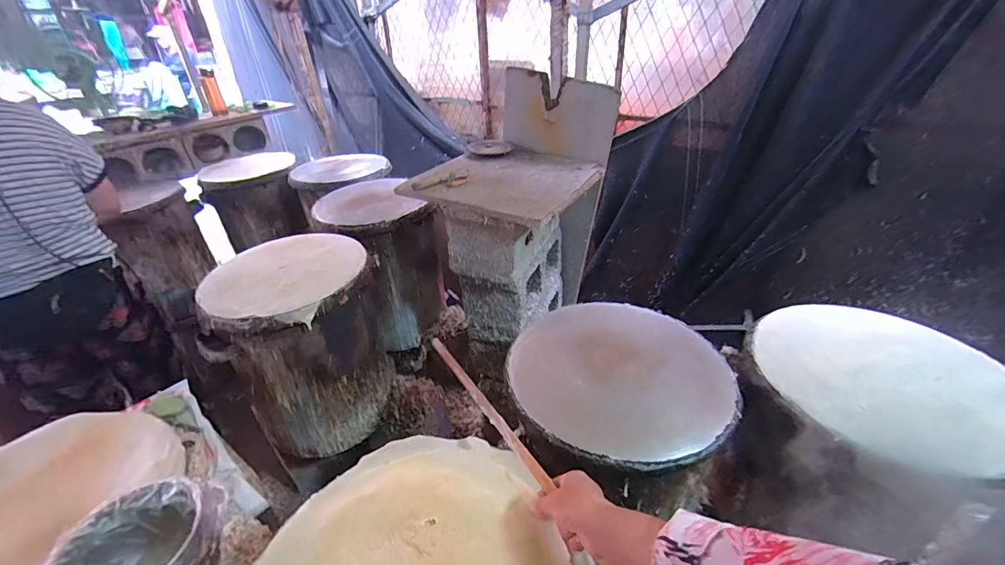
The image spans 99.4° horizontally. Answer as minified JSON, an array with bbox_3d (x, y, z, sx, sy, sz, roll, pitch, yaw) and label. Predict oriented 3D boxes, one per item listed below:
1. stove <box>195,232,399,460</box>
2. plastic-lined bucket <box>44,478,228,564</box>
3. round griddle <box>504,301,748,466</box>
[{"bbox_3d":[-0.510,0.161,1.153,0.371,0.465,0.356,-7,33,-7],"label":"stove"},{"bbox_3d":[-0.423,0.335,0.497,0.147,0.101,0.182,-6,33,-6],"label":"plastic-lined bucket"},{"bbox_3d":[0.206,0.155,0.747,0.355,0.048,0.352,-2,33,1],"label":"round griddle"}]

